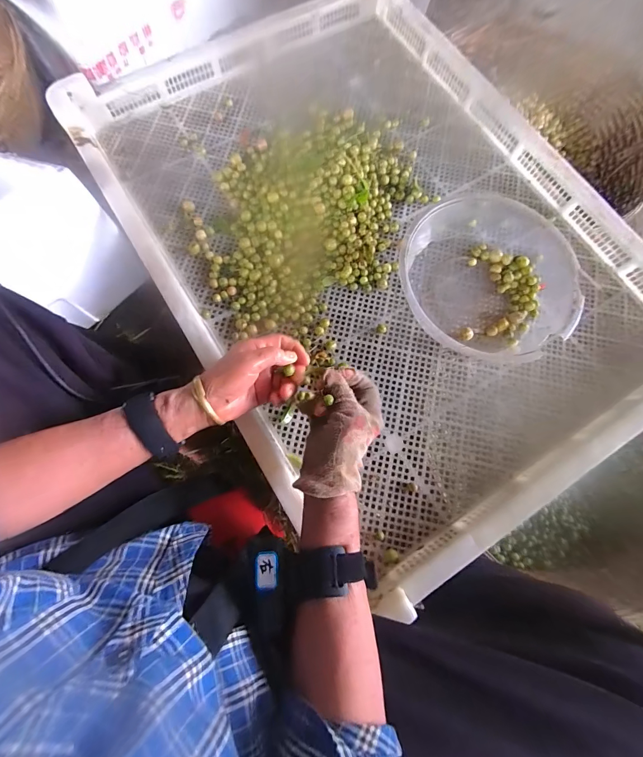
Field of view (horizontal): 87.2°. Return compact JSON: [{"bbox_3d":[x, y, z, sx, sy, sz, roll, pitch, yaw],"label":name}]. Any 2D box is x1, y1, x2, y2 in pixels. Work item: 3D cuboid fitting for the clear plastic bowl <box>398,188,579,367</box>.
[{"bbox_3d":[0.219,-0.145,0.470,0.230,0.067,0.244,0,76,-1],"label":"clear plastic bowl"}]

